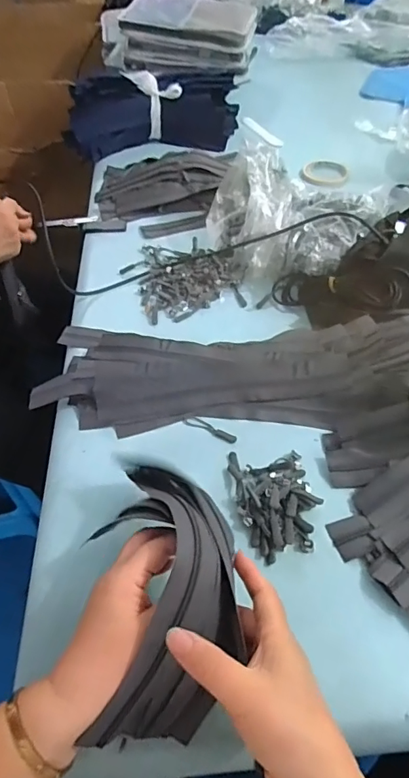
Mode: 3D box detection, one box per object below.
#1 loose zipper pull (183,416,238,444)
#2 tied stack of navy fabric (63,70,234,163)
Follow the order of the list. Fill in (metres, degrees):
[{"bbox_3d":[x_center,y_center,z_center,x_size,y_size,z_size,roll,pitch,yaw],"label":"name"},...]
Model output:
[{"bbox_3d":[0.006,0.044,0.545,0.067,0.005,0.015,23,54,19],"label":"loose zipper pull"},{"bbox_3d":[-0.101,-0.577,1.007,0.365,0.123,0.112,-13,51,-10],"label":"tied stack of navy fabric"}]

